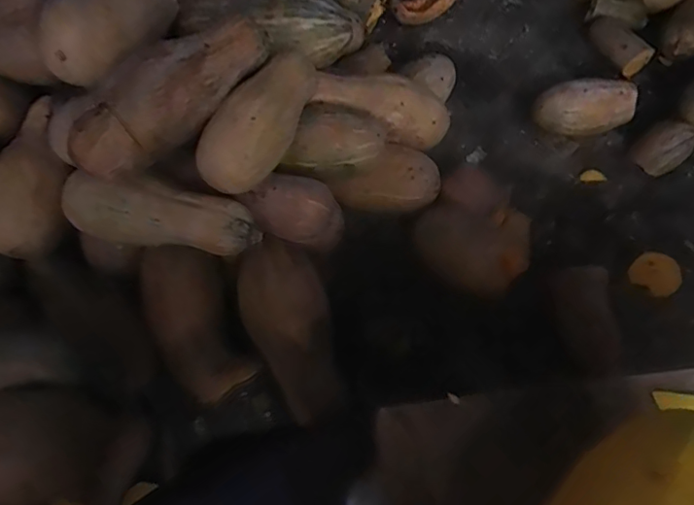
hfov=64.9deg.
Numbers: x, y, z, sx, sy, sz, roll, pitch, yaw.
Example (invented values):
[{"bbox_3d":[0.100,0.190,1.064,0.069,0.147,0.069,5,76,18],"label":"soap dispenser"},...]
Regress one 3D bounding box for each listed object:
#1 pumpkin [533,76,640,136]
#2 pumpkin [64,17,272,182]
[{"bbox_3d":[0.493,-0.304,1.147,0.211,0.101,0.104,-7,56,-6],"label":"pumpkin"},{"bbox_3d":[-0.243,-0.234,0.780,0.110,0.097,0.329,31,60,19],"label":"pumpkin"}]

